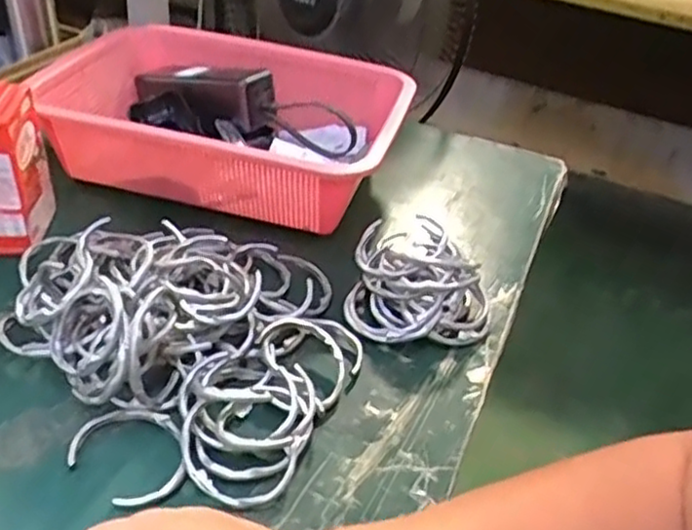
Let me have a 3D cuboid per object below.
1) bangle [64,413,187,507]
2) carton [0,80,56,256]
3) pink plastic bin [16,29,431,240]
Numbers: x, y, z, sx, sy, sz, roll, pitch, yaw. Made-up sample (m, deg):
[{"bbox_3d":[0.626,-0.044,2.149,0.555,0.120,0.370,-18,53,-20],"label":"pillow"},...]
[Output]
[{"bbox_3d":[-0.116,0.102,0.383,0.067,0.006,0.051,29,40,27],"label":"bangle"},{"bbox_3d":[-0.249,-0.070,0.509,0.042,0.113,0.070,4,35,-5],"label":"carton"},{"bbox_3d":[-0.100,-0.124,0.625,0.293,0.088,0.212,12,35,7],"label":"pink plastic bin"}]

